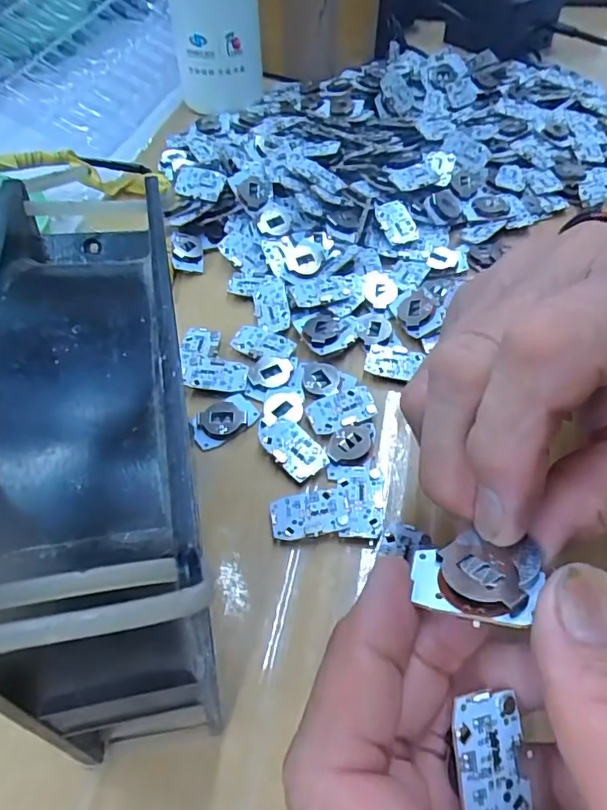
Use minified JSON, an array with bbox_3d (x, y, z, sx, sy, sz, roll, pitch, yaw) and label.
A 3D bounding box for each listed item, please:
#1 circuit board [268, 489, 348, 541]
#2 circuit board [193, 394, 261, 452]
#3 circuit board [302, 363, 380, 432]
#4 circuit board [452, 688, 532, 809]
[{"bbox_3d":[0.002,0.041,0.206,0.029,0.004,0.018,-6,53,-4],"label":"circuit board"},{"bbox_3d":[-0.035,0.006,0.238,0.030,0.005,0.020,-22,56,-15],"label":"circuit board"},{"bbox_3d":[0.013,-0.006,0.244,0.028,0.004,0.039,-17,54,-12],"label":"circuit board"},{"bbox_3d":[0.041,0.078,0.118,0.018,0.004,0.029,3,76,-20],"label":"circuit board"}]

